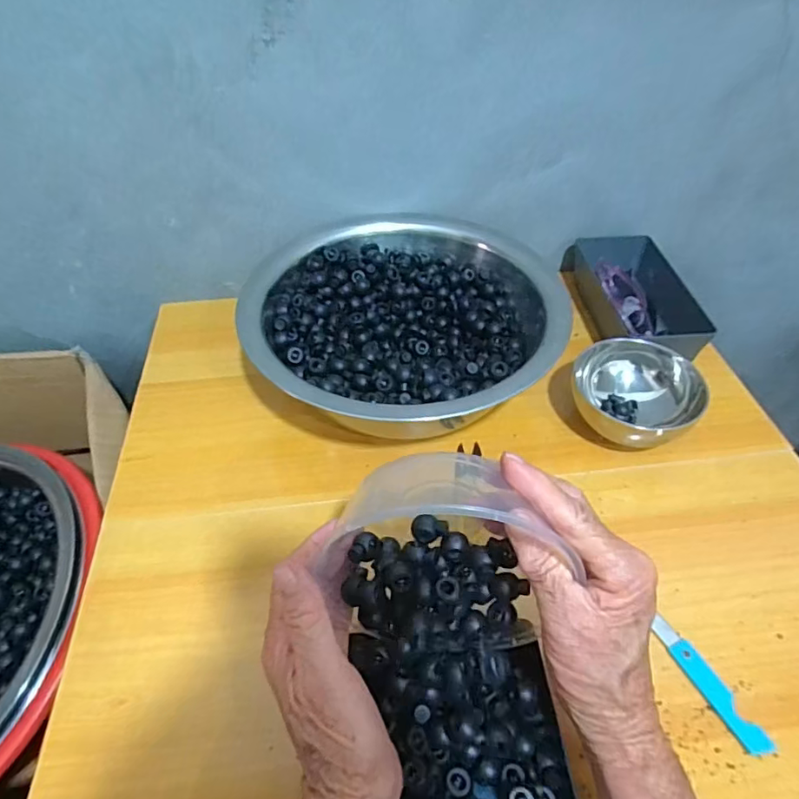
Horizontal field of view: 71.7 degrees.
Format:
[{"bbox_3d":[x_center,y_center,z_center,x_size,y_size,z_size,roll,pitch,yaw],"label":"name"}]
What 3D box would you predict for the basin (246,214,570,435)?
[{"bbox_3d":[0.010,-0.067,0.543,0.279,0.097,0.255,0,46,0],"label":"basin"}]

